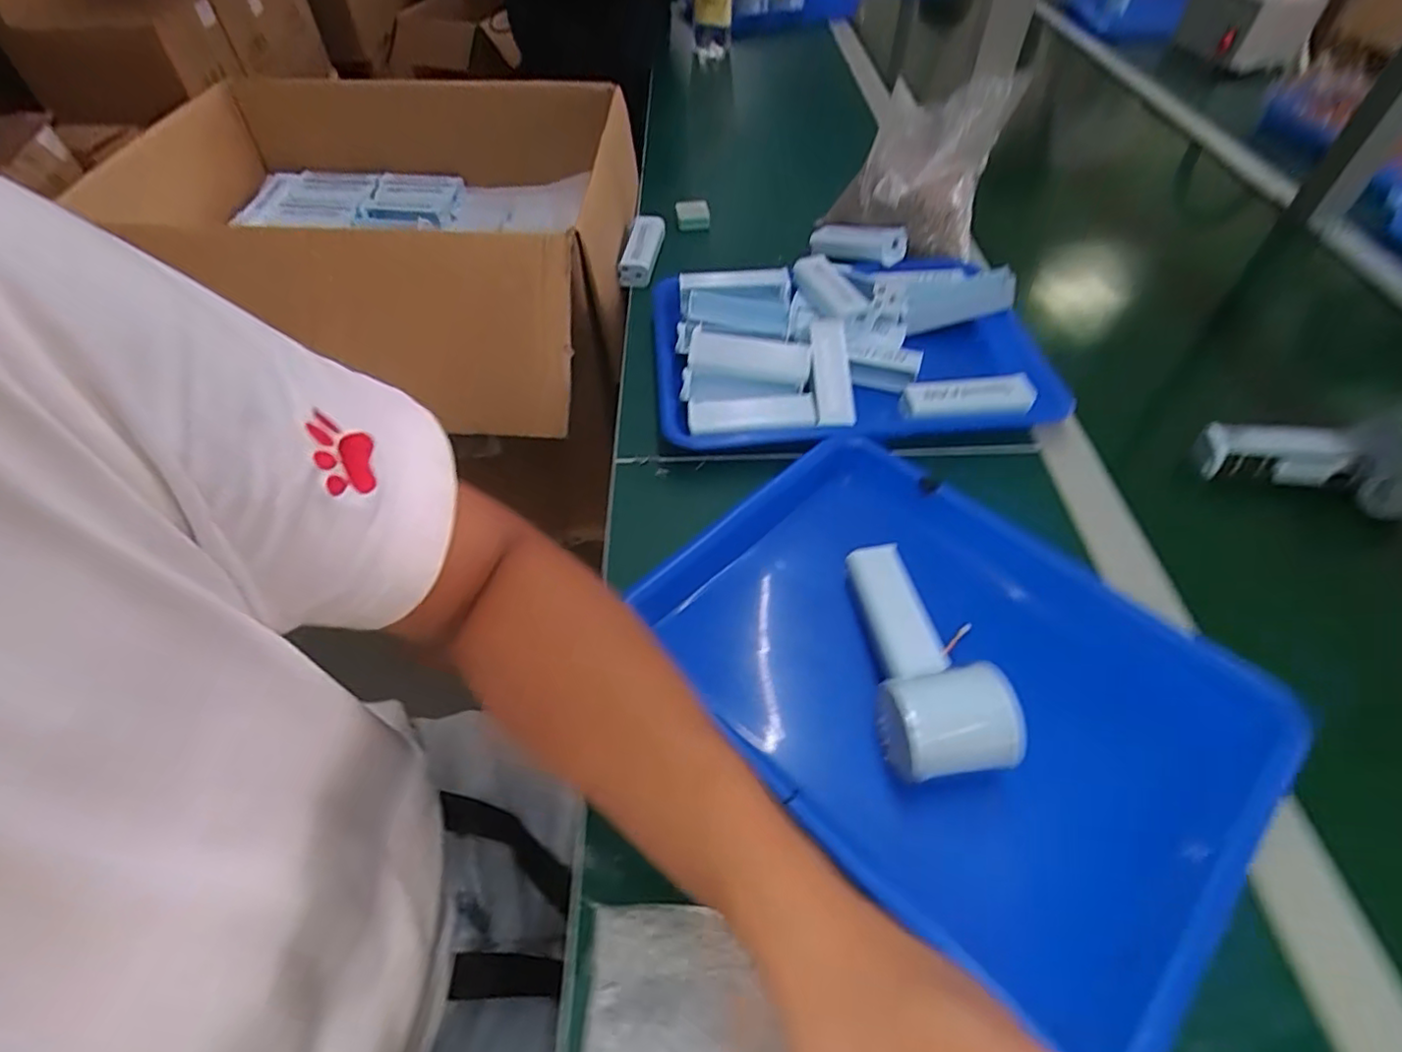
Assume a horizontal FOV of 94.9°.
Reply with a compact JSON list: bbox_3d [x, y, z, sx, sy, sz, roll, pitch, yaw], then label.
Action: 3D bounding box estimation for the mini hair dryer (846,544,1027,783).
[{"bbox_3d":[0.129,0.073,0.383,0.065,0.040,0.141,-5,38,-1],"label":"mini hair dryer"}]

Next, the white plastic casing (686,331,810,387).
[{"bbox_3d":[0.039,-0.137,0.535,0.102,0.015,0.036,10,81,15],"label":"white plastic casing"}]

